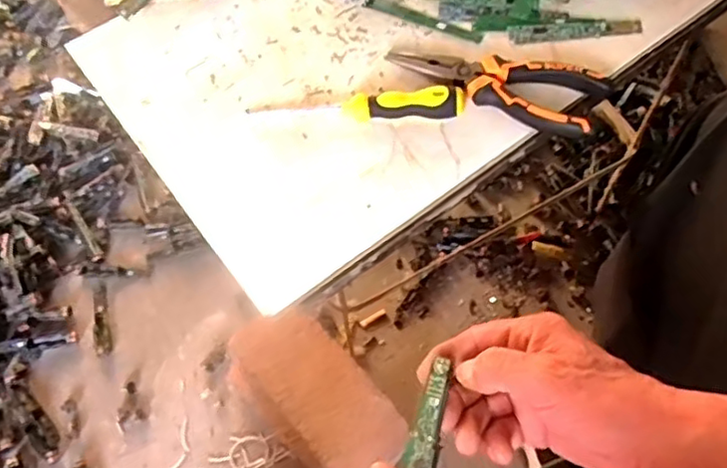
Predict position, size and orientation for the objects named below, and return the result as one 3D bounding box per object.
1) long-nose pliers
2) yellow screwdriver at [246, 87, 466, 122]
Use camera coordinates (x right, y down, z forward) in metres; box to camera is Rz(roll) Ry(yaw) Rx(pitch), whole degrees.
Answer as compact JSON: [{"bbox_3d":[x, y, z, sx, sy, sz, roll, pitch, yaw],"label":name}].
[{"bbox_3d":[0.096,-0.113,0.473,0.156,0.017,0.051,21,65,14],"label":"long-nose pliers"},{"bbox_3d":[-0.005,-0.096,0.466,0.152,0.021,0.025,5,62,7],"label":"yellow screwdriver"}]

